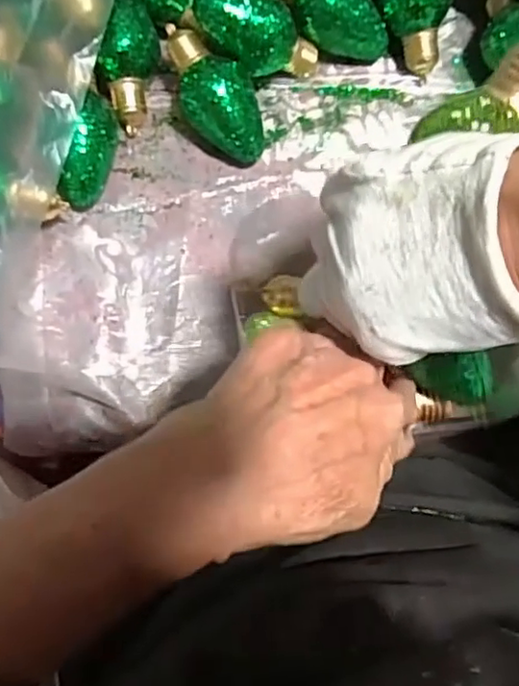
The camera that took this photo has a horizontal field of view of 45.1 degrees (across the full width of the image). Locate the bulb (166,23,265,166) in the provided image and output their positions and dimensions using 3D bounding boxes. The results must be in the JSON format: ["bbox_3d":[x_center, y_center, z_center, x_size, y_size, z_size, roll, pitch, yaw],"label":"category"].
[{"bbox_3d":[-0.031,-0.175,0.431,0.051,0.041,0.106,-31,93,-8],"label":"bulb"}]

